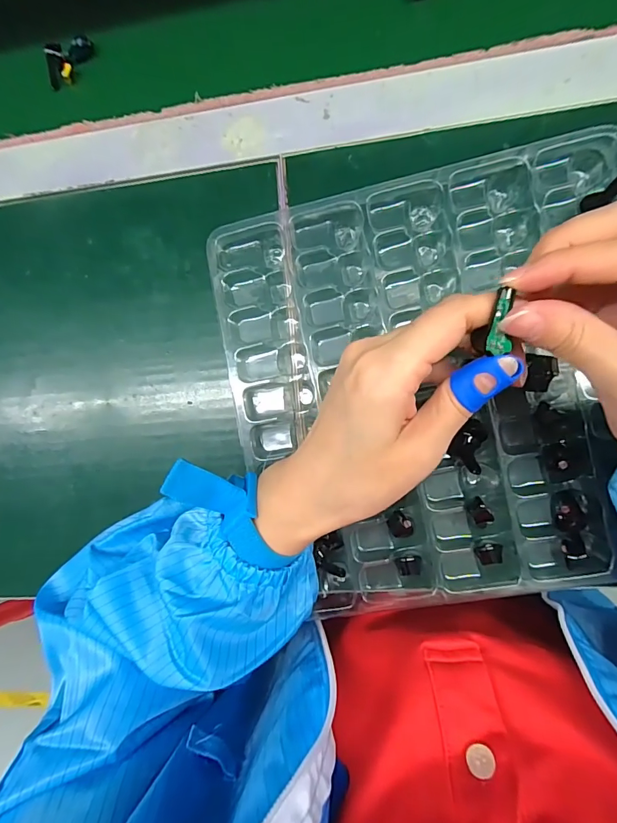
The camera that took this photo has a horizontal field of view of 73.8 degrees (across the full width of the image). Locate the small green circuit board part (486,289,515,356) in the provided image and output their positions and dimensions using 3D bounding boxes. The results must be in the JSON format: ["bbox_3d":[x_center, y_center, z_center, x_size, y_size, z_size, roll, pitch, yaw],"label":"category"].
[{"bbox_3d":[0.076,-0.034,0.161,0.009,0.004,0.024,3,109,8],"label":"small green circuit board part"}]

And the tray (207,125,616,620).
[{"bbox_3d":[0.075,-0.016,0.257,0.236,0.034,0.263,-9,90,8],"label":"tray"}]

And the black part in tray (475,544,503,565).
[{"bbox_3d":[0.108,0.084,0.243,0.015,0.006,0.011,-14,89,8],"label":"black part in tray"}]

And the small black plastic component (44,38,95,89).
[{"bbox_3d":[-0.182,-0.265,0.309,0.017,0.018,0.044,40,97,5],"label":"small black plastic component"}]

